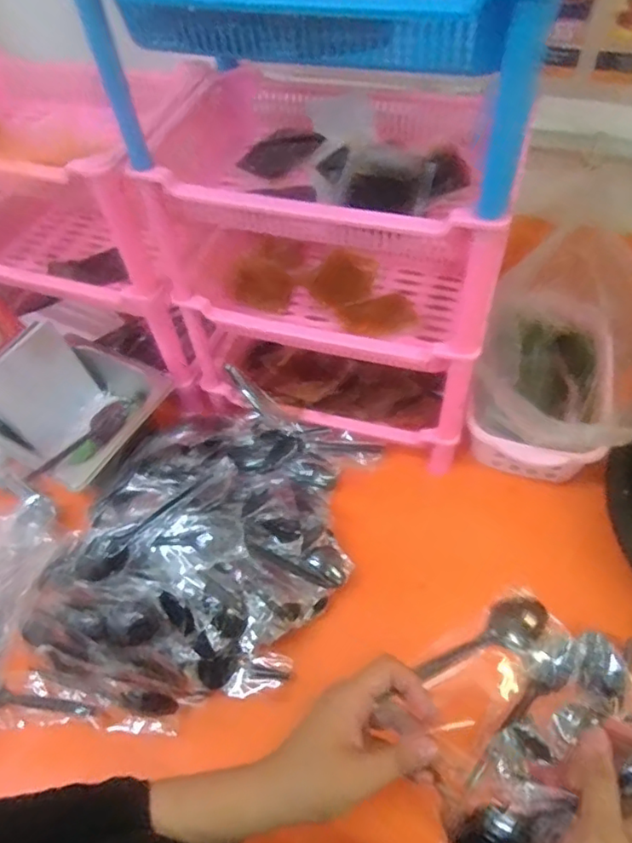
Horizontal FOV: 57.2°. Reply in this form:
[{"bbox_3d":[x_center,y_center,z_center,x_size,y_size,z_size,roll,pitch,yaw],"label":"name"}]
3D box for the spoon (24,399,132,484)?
[{"bbox_3d":[-0.250,0.020,0.619,0.034,0.018,0.139,23,42,20],"label":"spoon"}]

